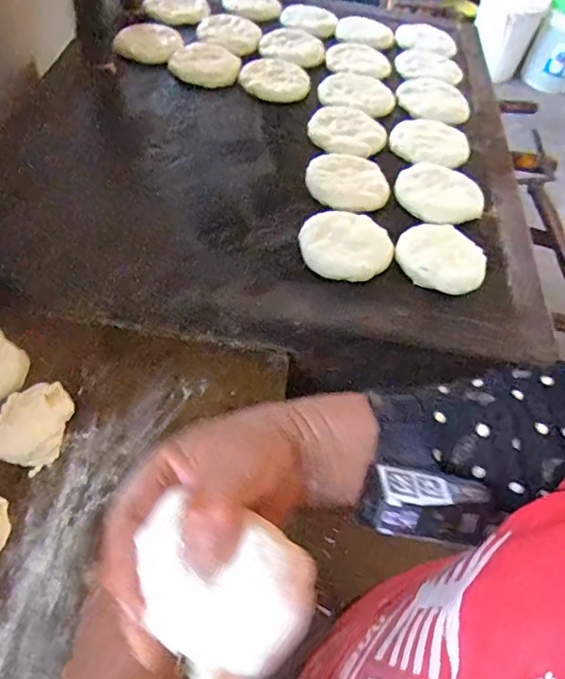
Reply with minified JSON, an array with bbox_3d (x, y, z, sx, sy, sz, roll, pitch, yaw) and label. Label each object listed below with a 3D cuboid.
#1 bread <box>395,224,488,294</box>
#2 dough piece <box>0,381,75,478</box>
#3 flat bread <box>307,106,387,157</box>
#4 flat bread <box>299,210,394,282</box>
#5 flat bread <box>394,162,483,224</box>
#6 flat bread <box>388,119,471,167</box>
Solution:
[{"bbox_3d":[0.210,-0.113,0.687,0.113,0.028,0.104,4,53,-5],"label":"bread"},{"bbox_3d":[-0.258,0.086,0.544,0.066,0.027,0.088,13,53,1],"label":"dough piece"},{"bbox_3d":[0.101,-0.329,0.827,0.118,0.011,0.108,2,56,-3],"label":"flat bread"},{"bbox_3d":[0.082,-0.125,0.675,0.116,0.018,0.103,11,53,0],"label":"flat bread"},{"bbox_3d":[0.227,-0.215,0.763,0.114,0.020,0.118,4,53,-5],"label":"flat bread"},{"bbox_3d":[0.234,-0.311,0.835,0.122,0.018,0.108,22,54,8],"label":"flat bread"}]

